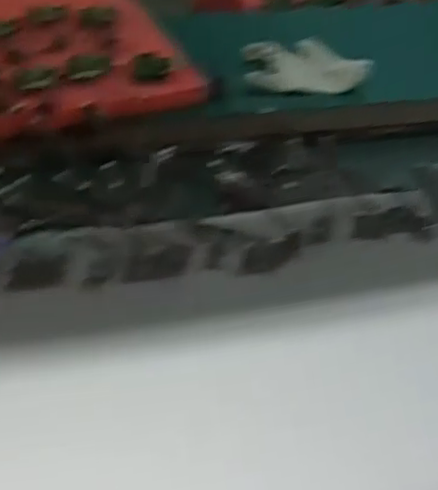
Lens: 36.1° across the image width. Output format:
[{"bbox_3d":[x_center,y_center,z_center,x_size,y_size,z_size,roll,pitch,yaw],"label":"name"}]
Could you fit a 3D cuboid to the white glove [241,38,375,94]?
[{"bbox_3d":[0.115,-0.228,0.860,0.165,0.028,0.094,0,42,-5],"label":"white glove"}]

